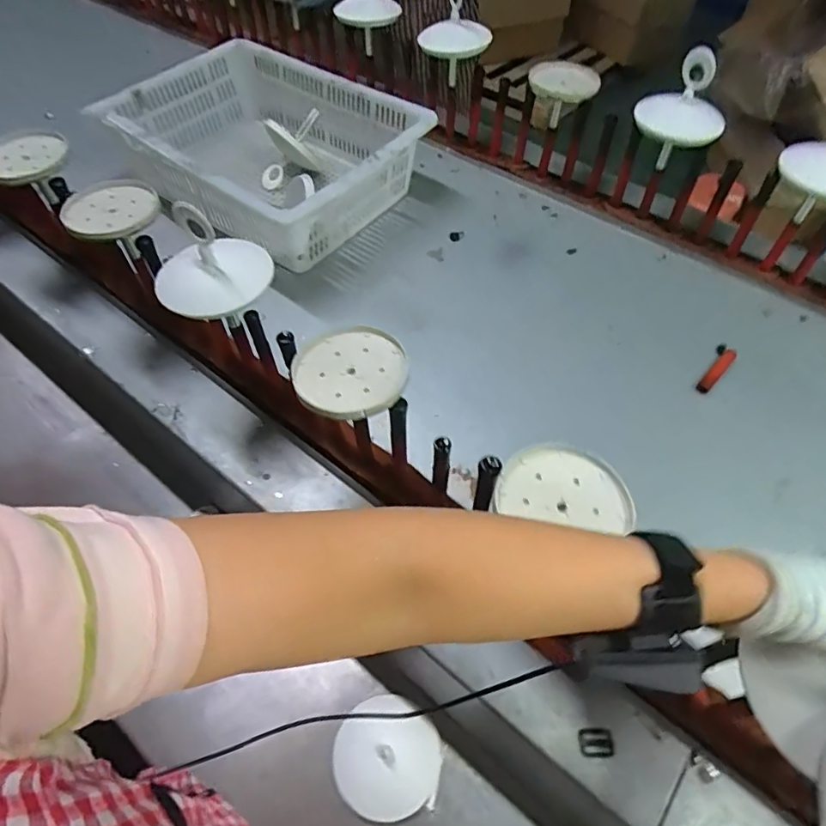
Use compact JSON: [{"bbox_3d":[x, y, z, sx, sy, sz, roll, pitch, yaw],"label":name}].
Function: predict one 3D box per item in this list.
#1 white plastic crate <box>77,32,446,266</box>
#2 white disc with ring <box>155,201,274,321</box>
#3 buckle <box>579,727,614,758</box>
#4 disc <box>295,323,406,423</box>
[{"bbox_3d":[-0.258,-0.477,0.986,0.498,0.176,0.389,36,63,23],"label":"white plastic crate"},{"bbox_3d":[-0.219,-0.171,0.573,0.119,0.082,0.122,0,55,0],"label":"white disc with ring"},{"bbox_3d":[0.173,0.311,0.513,0.031,0.004,0.024,-3,56,-1],"label":"buckle"},{"bbox_3d":[-0.060,-0.040,0.530,0.109,0.013,0.109,0,55,0],"label":"disc"}]

